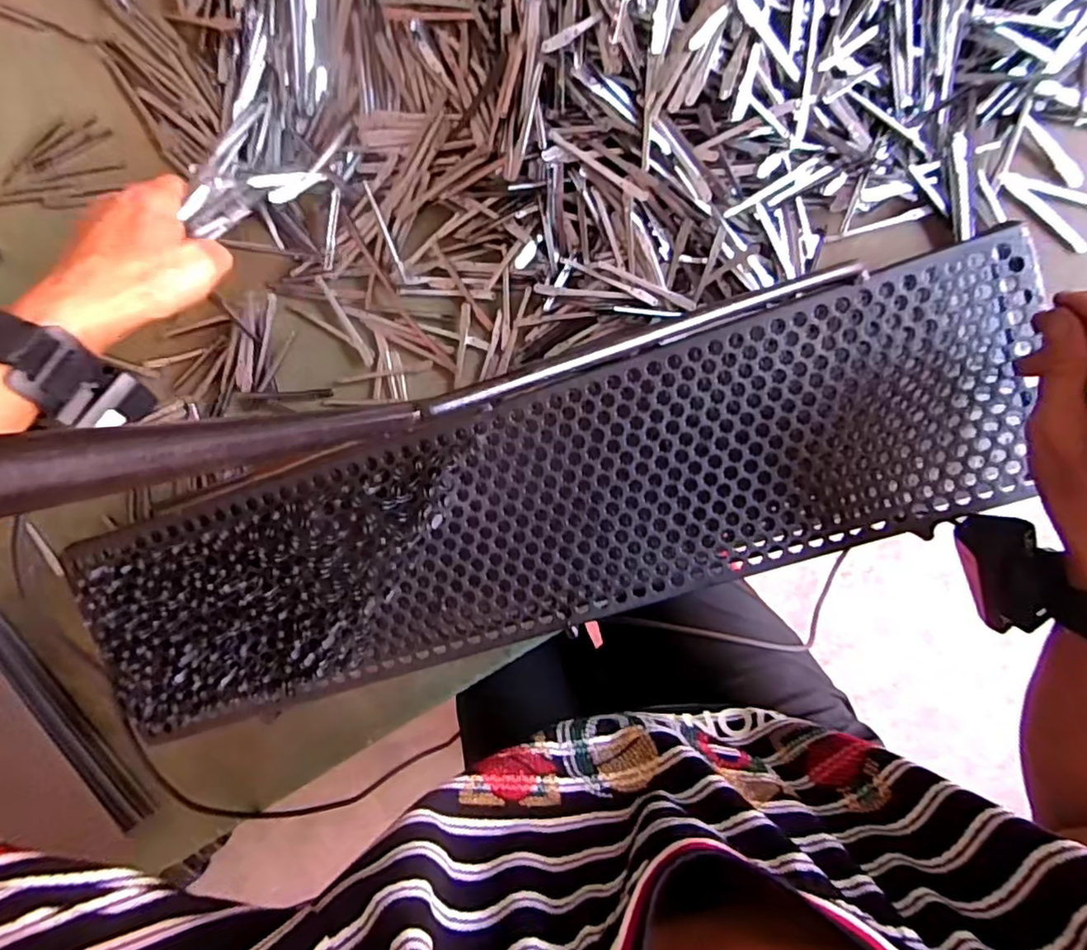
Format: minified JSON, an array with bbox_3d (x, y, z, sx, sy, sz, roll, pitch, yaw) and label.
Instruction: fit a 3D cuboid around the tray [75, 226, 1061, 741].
[{"bbox_3d":[-0.012,0.022,0.370,0.566,0.018,0.152,-18,96,7],"label":"tray"}]

